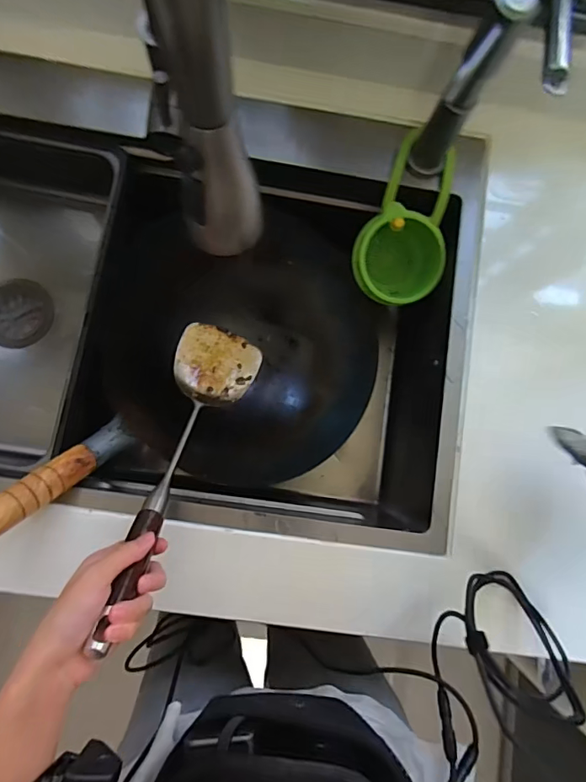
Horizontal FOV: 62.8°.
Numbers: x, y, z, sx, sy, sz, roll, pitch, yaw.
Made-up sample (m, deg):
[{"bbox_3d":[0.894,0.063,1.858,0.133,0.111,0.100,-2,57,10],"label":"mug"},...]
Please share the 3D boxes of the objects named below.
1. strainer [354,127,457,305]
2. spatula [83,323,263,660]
[{"bbox_3d":[0.141,-0.200,0.589,0.110,0.080,0.183,20,109,-8],"label":"strainer"},{"bbox_3d":[-0.103,0.061,0.470,0.095,0.059,0.370,11,39,-3],"label":"spatula"}]

